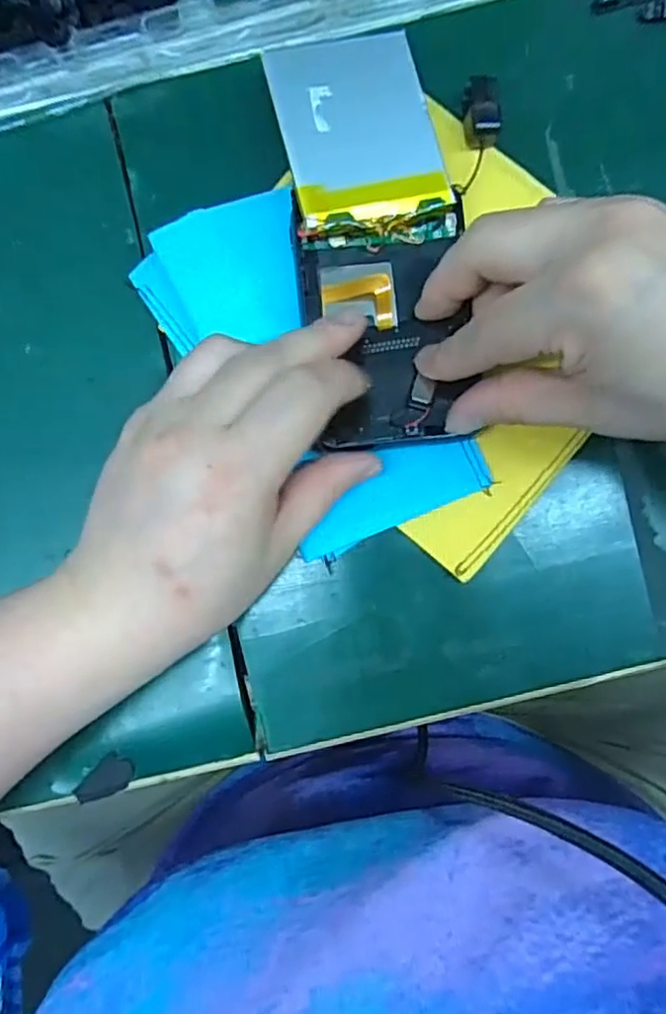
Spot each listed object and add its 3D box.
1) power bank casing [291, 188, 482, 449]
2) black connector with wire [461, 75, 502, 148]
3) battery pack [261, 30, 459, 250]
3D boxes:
[{"bbox_3d":[0.022,-0.074,0.270,0.068,0.014,0.096,-4,88,1],"label":"power bank casing"},{"bbox_3d":[0.063,-0.168,0.276,0.013,0.017,0.027,-7,88,1],"label":"black connector with wire"},{"bbox_3d":[0.010,-0.152,0.271,0.063,0.018,0.085,-11,82,-9],"label":"battery pack"}]

